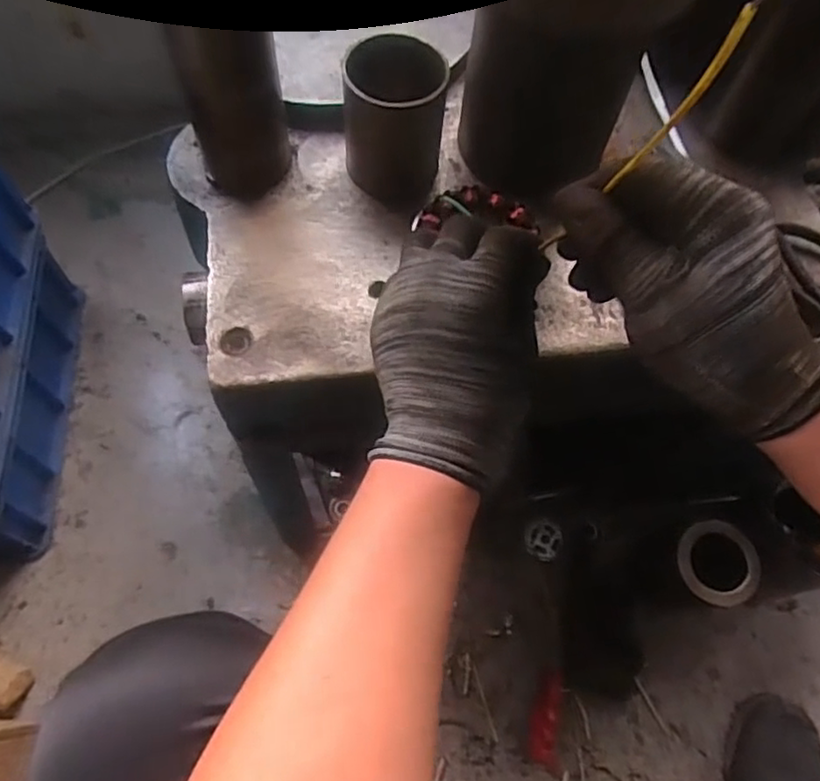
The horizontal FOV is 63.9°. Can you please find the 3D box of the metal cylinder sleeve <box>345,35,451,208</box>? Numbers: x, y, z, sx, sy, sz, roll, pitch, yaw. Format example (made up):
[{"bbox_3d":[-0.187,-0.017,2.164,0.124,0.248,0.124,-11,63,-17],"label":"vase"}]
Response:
[{"bbox_3d":[-0.011,-0.188,0.462,0.070,0.089,0.072,5,64,-1],"label":"metal cylinder sleeve"}]

